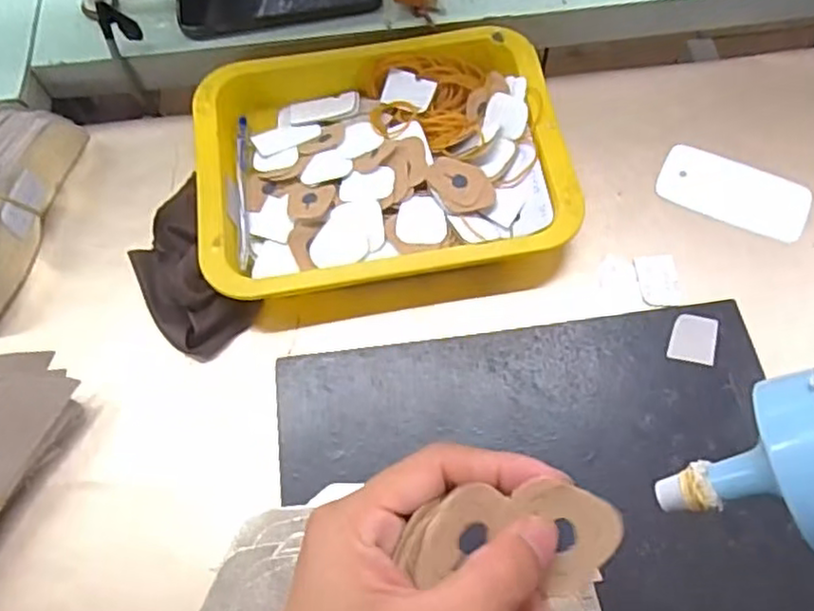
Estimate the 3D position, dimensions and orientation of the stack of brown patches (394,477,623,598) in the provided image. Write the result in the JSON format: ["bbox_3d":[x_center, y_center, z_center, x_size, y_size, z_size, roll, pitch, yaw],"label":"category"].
[{"bbox_3d":[0.034,0.074,0.218,0.070,0.014,0.032,3,69,-10],"label":"stack of brown patches"}]

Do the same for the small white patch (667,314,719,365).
[{"bbox_3d":[0.181,0.020,0.432,0.027,0.004,0.032,14,67,9],"label":"small white patch"}]

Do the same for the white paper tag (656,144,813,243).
[{"bbox_3d":[0.240,-0.085,0.503,0.104,0.005,0.055,23,69,12],"label":"white paper tag"}]

